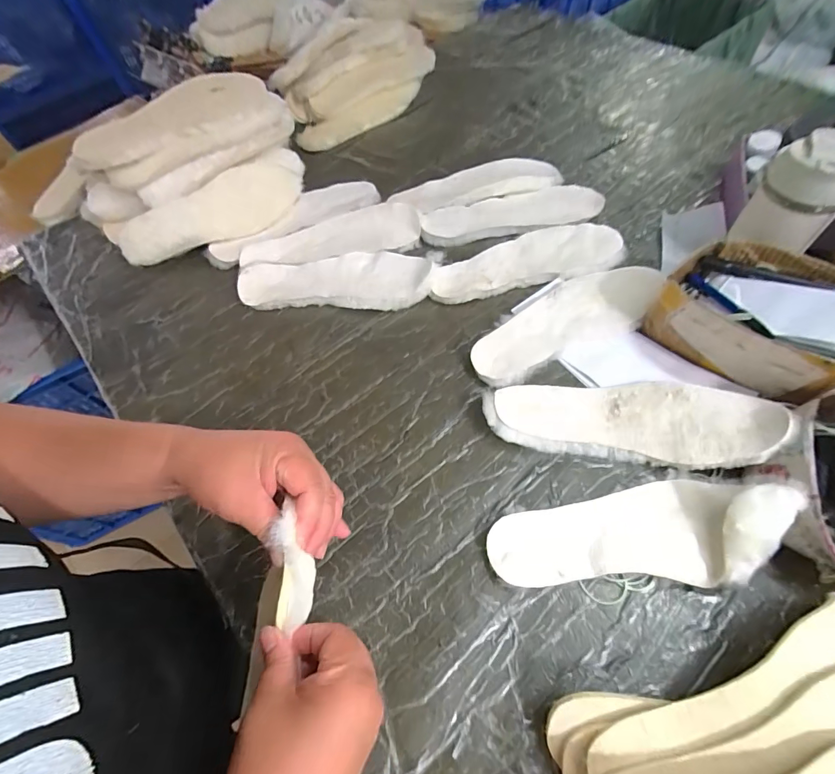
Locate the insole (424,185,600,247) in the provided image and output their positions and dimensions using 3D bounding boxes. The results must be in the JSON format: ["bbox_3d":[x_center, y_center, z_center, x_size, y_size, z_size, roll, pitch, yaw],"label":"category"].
[{"bbox_3d":[0.142,-0.261,0.633,0.272,0.020,0.078,-11,58,-2],"label":"insole"}]

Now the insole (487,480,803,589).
[{"bbox_3d":[0.188,0.133,0.361,0.238,0.067,0.089,-11,58,-2],"label":"insole"}]

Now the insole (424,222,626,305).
[{"bbox_3d":[0.152,-0.177,0.579,0.271,0.016,0.093,-11,61,0],"label":"insole"}]

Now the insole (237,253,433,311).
[{"bbox_3d":[-0.116,-0.153,0.581,0.265,0.021,0.095,0,64,5],"label":"insole"}]

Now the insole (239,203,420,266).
[{"bbox_3d":[-0.130,-0.227,0.627,0.260,0.036,0.094,-10,58,-2],"label":"insole"}]

